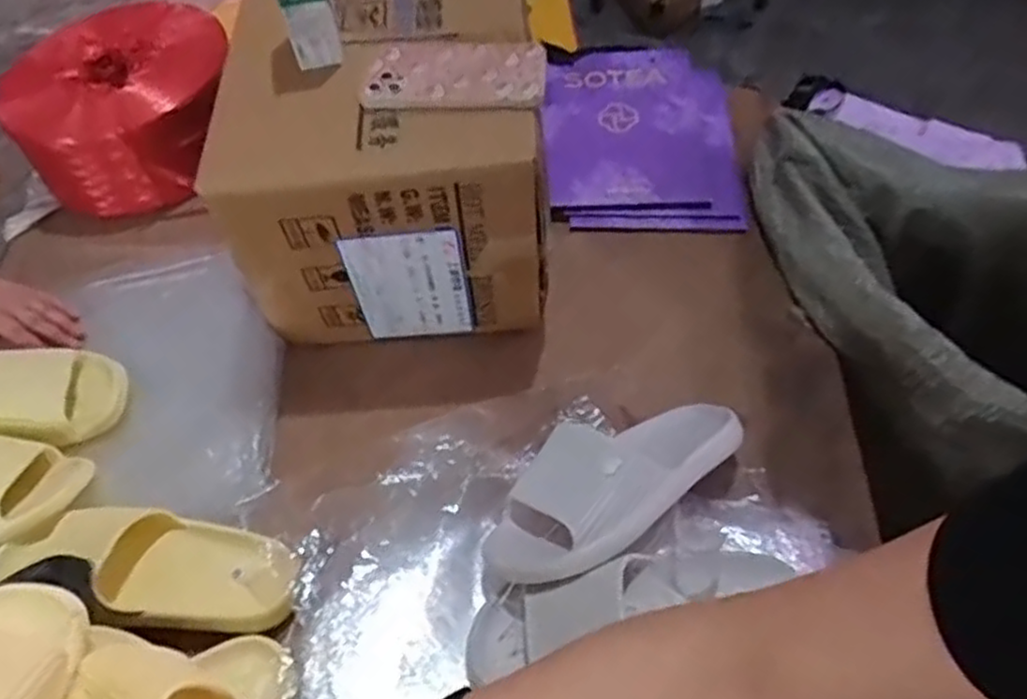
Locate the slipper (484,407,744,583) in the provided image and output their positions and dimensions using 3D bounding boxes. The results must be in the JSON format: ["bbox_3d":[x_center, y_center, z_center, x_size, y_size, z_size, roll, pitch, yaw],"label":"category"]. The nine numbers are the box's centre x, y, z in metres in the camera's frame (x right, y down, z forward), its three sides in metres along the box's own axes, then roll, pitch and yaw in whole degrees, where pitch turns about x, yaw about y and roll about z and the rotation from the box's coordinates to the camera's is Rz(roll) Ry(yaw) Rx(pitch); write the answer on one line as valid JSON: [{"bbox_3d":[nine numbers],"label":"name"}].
[{"bbox_3d":[0.085,0.110,0.637,0.243,0.073,0.104,-38,61,-22],"label":"slipper"}]

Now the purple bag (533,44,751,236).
[{"bbox_3d":[0.152,-0.265,0.931,0.247,0.047,0.271,0,70,6],"label":"purple bag"}]

